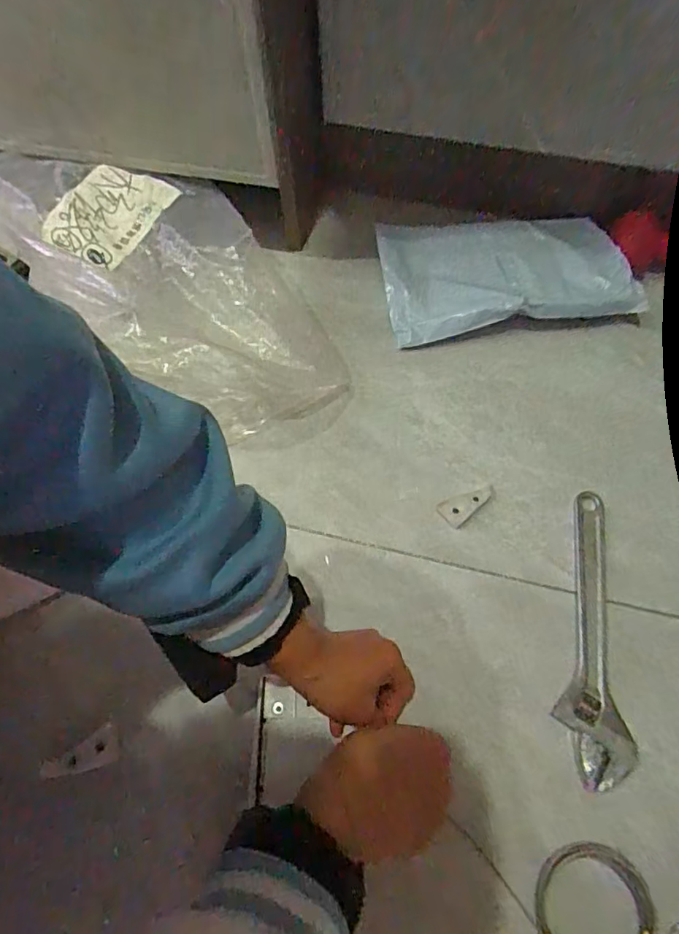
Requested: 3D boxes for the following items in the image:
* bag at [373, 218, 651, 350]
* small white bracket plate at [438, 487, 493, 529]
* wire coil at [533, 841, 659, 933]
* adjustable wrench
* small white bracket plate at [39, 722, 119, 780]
[{"bbox_3d":[0.189,-0.235,0.622,0.275,0.033,0.175,-7,64,-2],"label":"bag"},{"bbox_3d":[0.124,0.033,0.510,0.057,0.006,0.029,-40,69,-16],"label":"small white bracket plate"},{"bbox_3d":[0.182,0.317,0.372,0.086,0.004,0.080,-1,64,1],"label":"wire coil"},{"bbox_3d":[0.214,0.137,0.458,0.056,0.012,0.246,5,64,4],"label":"adjustable wrench"},{"bbox_3d":[-0.210,0.236,0.426,0.057,0.004,0.028,-16,64,-22],"label":"small white bracket plate"}]

